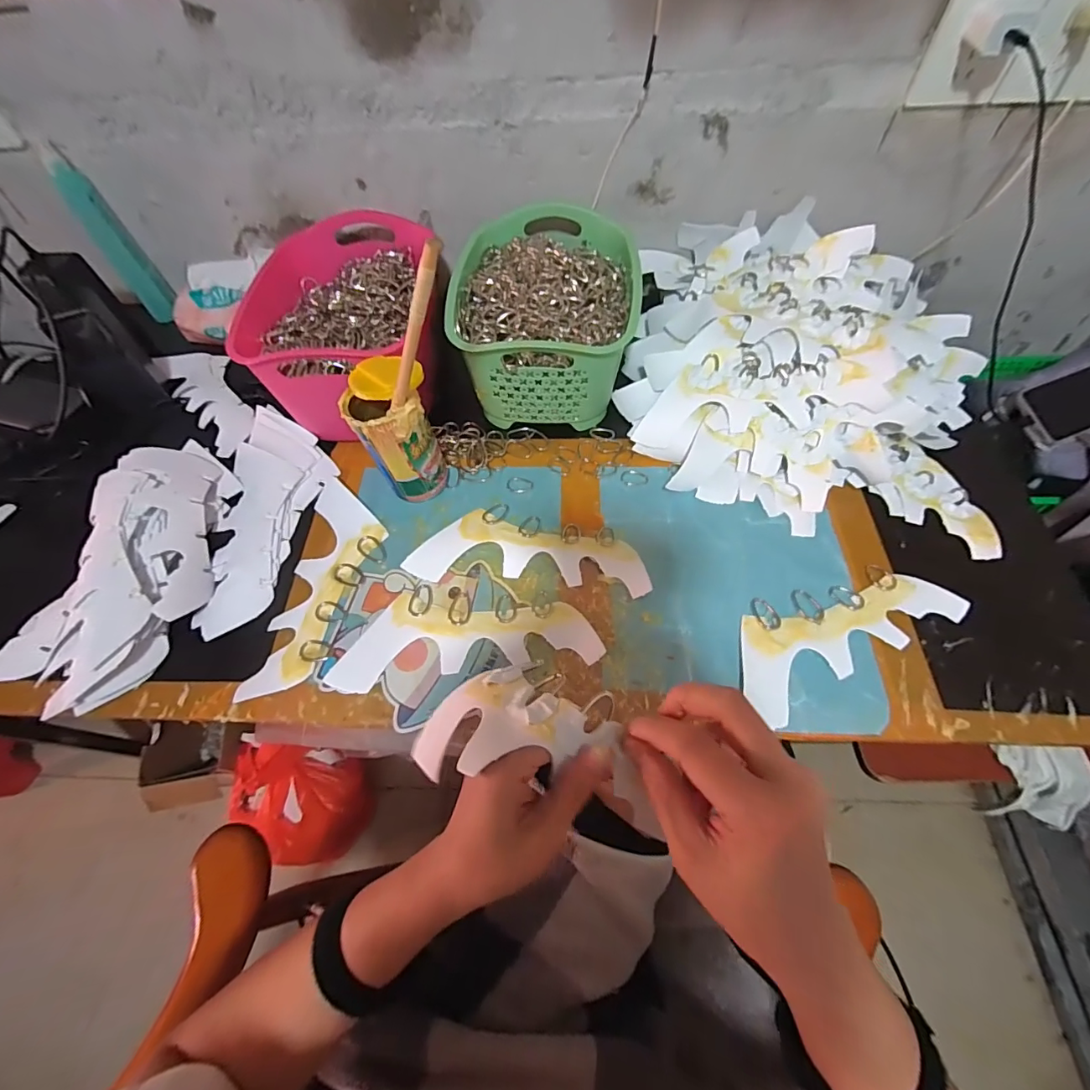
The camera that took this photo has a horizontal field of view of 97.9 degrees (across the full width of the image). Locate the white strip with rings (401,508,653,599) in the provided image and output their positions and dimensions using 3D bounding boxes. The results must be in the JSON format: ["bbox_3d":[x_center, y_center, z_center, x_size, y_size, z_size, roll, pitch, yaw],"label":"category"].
[{"bbox_3d":[-0.015,0.008,0.468,0.229,0.012,0.078,7,61,6],"label":"white strip with rings"}]

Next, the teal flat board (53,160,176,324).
[{"bbox_3d":[-0.558,-0.387,0.624,0.045,0.174,0.020,-36,65,-17],"label":"teal flat board"}]

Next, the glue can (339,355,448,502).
[{"bbox_3d":[-0.145,-0.111,0.475,0.071,0.126,0.079,-14,61,-6],"label":"glue can"}]

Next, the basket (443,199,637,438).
[{"bbox_3d":[0.002,-0.271,0.567,0.193,0.121,0.259,3,60,4],"label":"basket"}]

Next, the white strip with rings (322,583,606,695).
[{"bbox_3d":[-0.072,0.077,0.433,0.230,0.005,0.086,-6,60,-1],"label":"white strip with rings"}]

